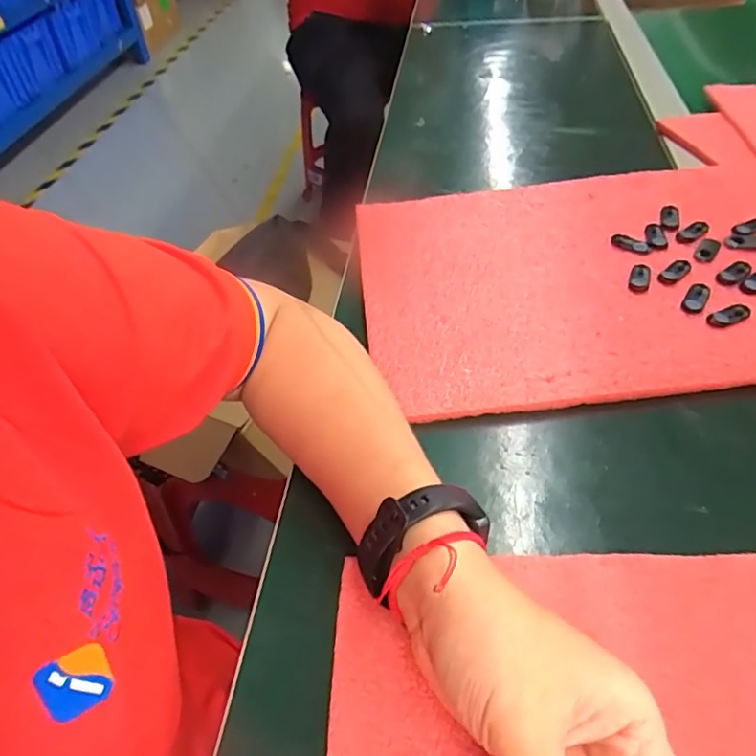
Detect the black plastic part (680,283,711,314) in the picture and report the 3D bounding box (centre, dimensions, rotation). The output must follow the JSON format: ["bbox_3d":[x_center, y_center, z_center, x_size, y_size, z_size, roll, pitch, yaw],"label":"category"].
[{"bbox_3d":[0.228,-0.058,0.405,0.015,0.004,0.031,26,54,25],"label":"black plastic part"}]

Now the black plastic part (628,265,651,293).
[{"bbox_3d":[0.197,-0.075,0.426,0.015,0.004,0.031,17,51,19],"label":"black plastic part"}]

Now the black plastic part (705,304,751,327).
[{"bbox_3d":[0.242,-0.043,0.390,0.031,0.004,0.016,-19,49,-13],"label":"black plastic part"}]

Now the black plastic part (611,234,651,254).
[{"bbox_3d":[0.203,-0.107,0.456,0.030,0.004,0.014,24,54,24],"label":"black plastic part"}]

